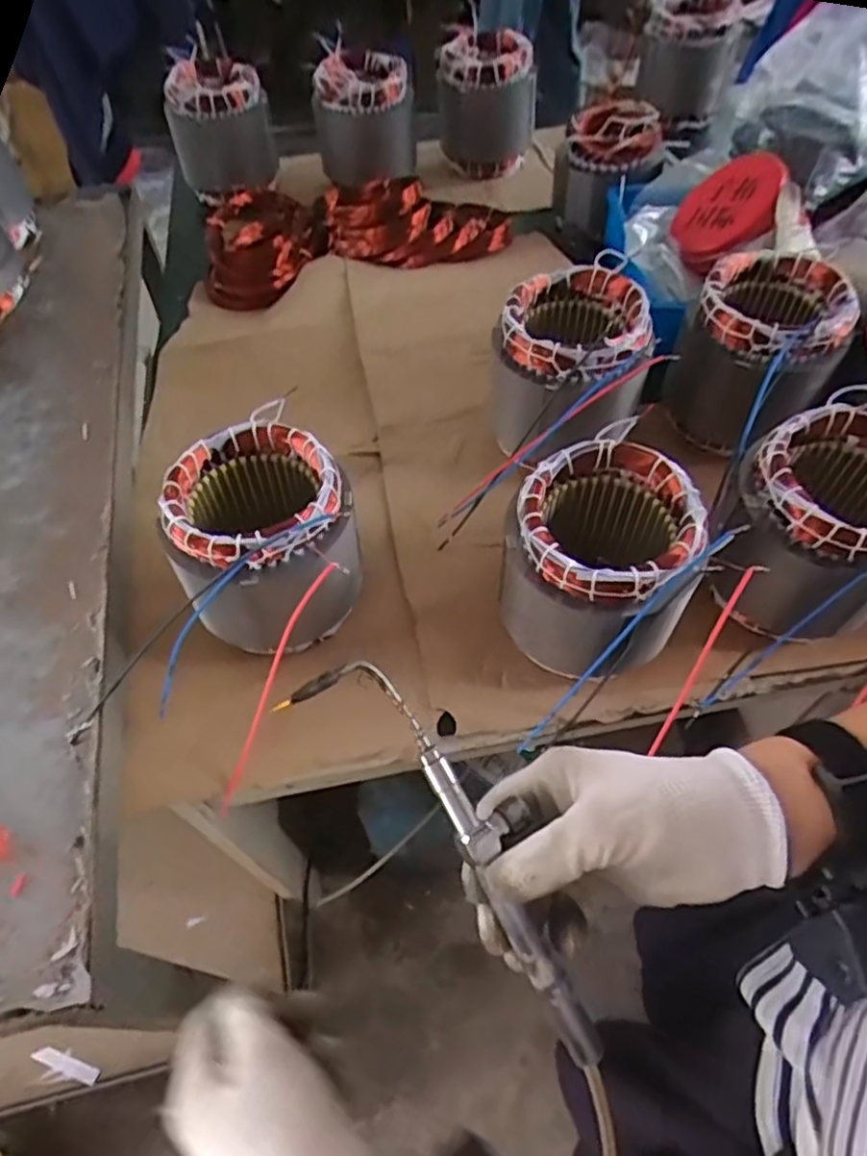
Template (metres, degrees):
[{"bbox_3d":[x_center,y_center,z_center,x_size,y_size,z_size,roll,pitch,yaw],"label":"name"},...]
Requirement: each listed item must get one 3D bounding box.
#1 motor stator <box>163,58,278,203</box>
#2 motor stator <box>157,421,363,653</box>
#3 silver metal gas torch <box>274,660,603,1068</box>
[{"bbox_3d":[-0.327,-0.704,1.030,0.154,0.135,0.158,-17,56,-9],"label":"motor stator"},{"bbox_3d":[-0.136,-0.029,0.588,0.142,0.156,0.147,-13,55,-5],"label":"motor stator"},{"bbox_3d":[0.017,0.114,0.282,0.055,0.018,0.191,-34,90,-15],"label":"silver metal gas torch"}]

